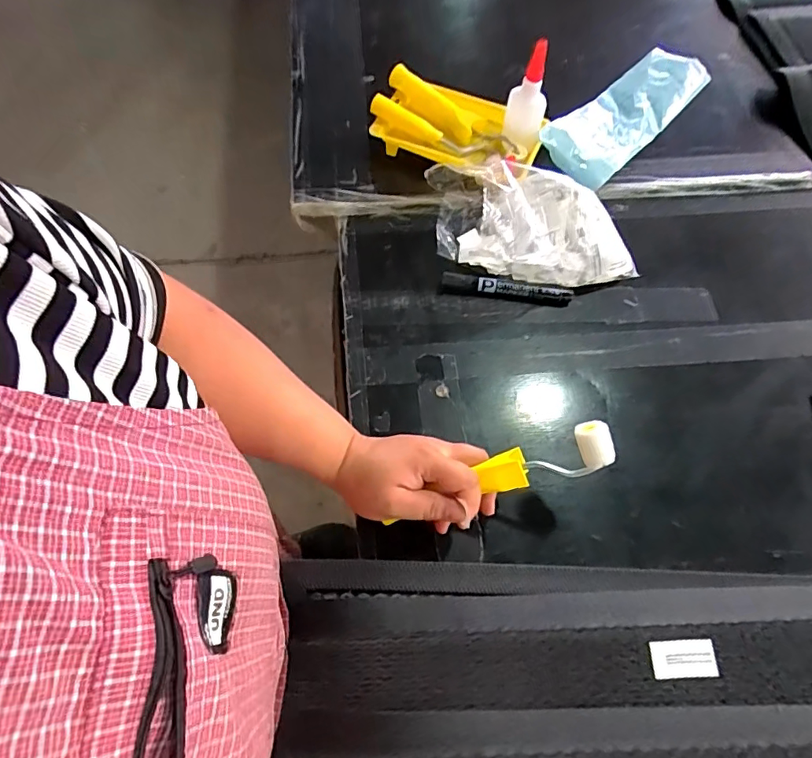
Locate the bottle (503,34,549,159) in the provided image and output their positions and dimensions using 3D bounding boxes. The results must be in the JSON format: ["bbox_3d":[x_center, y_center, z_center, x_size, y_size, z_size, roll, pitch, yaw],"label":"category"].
[{"bbox_3d":[0.135,-0.313,0.565,0.045,0.109,0.035,27,68,10],"label":"bottle"}]

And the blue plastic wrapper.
[{"bbox_3d":[0.290,-0.349,0.663,0.092,0.027,0.298,43,68,12],"label":"blue plastic wrapper"}]

